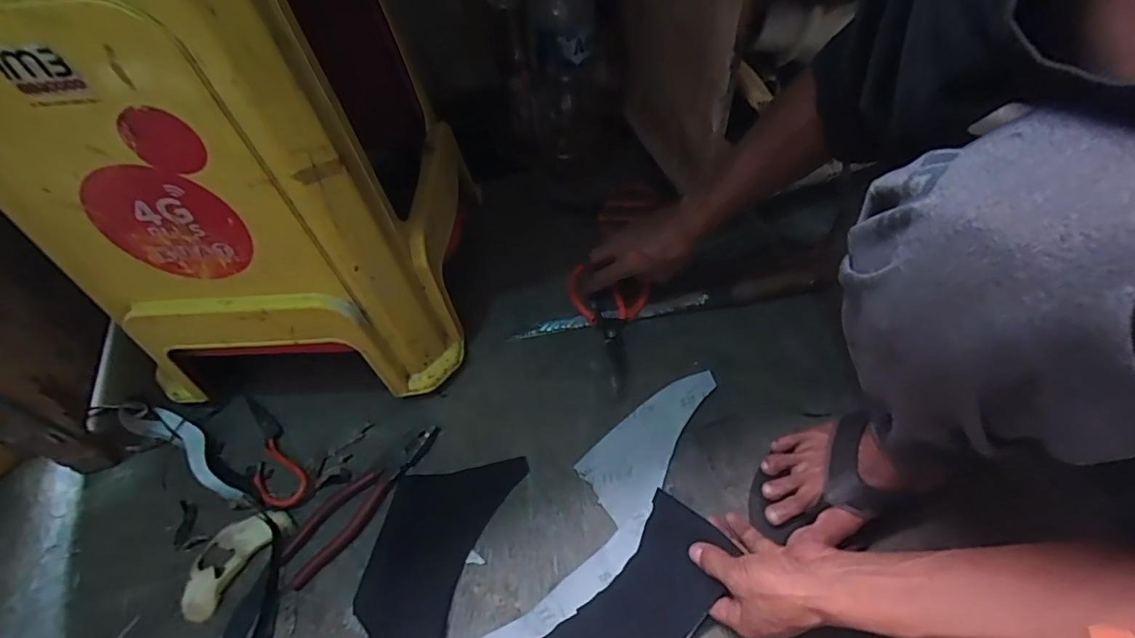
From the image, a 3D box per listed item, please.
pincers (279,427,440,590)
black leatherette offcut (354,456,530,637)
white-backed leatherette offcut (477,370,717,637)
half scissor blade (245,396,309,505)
[{"bbox_3d":[-0.209,0.187,0.547,0.189,0.011,0.054,-37,61,-20],"label":"pincers"},{"bbox_3d":[-0.134,0.224,0.518,0.106,0.025,0.210,15,58,13],"label":"black leatherette offcut"},{"bbox_3d":[0.033,0.201,0.535,0.089,0.007,0.394,30,62,21],"label":"white-backed leatherette offcut"},{"bbox_3d":[-0.336,0.147,0.583,0.047,0.007,0.146,-36,61,-20],"label":"half scissor blade"}]

